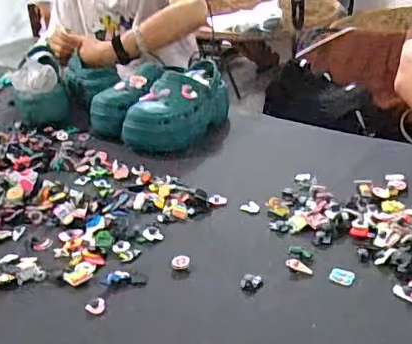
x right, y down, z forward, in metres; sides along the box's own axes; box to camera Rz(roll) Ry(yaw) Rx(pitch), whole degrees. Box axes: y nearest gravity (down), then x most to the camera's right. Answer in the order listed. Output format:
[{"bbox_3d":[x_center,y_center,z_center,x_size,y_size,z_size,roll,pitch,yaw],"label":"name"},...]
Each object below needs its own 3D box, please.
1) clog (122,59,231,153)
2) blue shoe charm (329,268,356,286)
[{"bbox_3d":[-0.046,-0.128,1.062,0.106,0.102,0.246,12,30,27],"label":"clog"},{"bbox_3d":[0.160,0.123,0.656,0.028,0.004,0.025,10,30,23],"label":"blue shoe charm"}]

